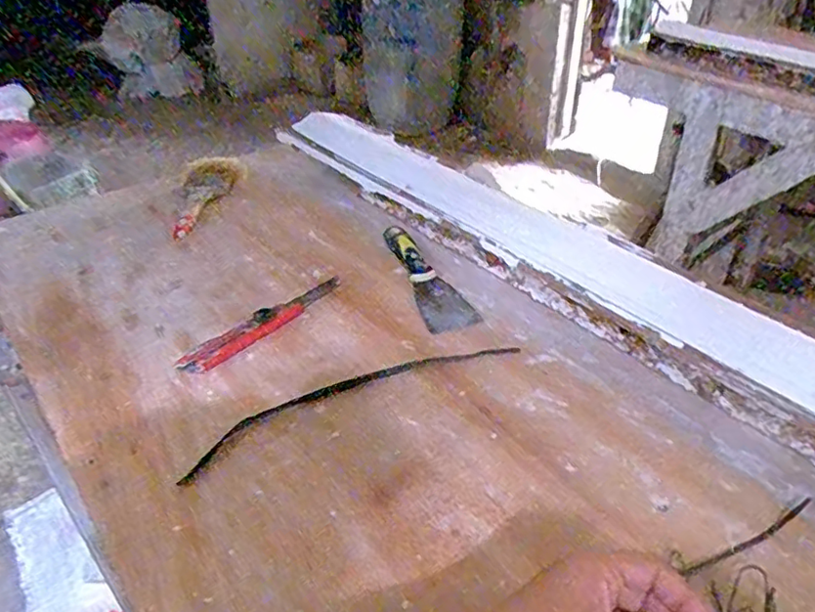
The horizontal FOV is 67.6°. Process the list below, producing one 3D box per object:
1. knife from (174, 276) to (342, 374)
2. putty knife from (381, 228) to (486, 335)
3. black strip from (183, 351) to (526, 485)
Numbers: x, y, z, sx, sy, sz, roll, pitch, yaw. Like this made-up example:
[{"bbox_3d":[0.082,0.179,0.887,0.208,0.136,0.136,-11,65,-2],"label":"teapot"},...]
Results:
[{"bbox_3d":[-0.144,0.014,0.629,0.032,0.010,0.197,29,46,31],"label":"knife"},{"bbox_3d":[0.016,-0.037,0.688,0.054,0.017,0.180,-16,41,-19],"label":"putty knife"},{"bbox_3d":[-0.045,0.078,0.551,0.320,0.006,0.047,-19,42,-23],"label":"black strip"}]

